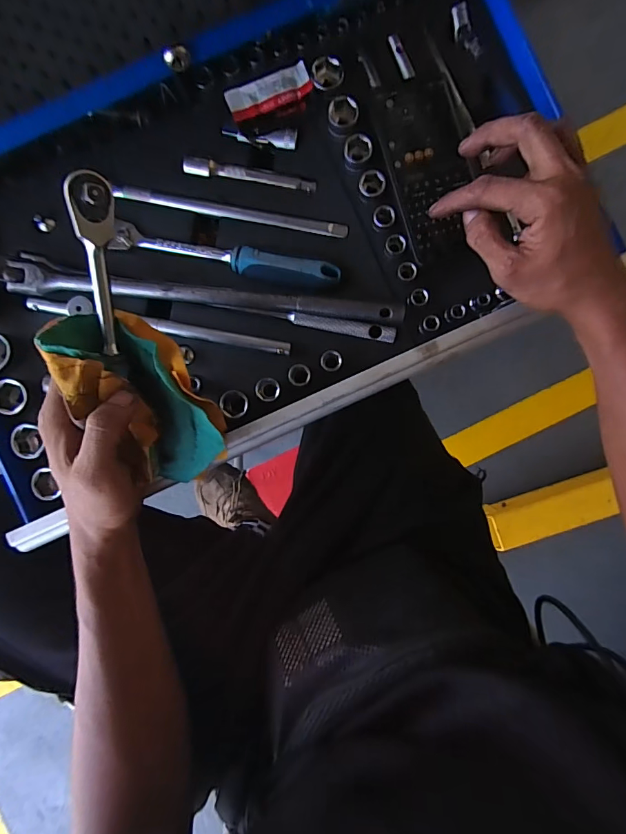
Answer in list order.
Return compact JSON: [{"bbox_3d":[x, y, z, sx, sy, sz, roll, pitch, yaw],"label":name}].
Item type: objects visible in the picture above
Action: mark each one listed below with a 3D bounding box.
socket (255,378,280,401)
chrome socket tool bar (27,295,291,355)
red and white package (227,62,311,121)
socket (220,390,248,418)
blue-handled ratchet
[{"bbox_3d":[-0.041,-0.025,0.391,0.022,0.021,0.021,0,87,1],"label":"socket"},{"bbox_3d":[-0.143,-0.090,0.399,0.248,0.019,0.021,11,87,2],"label":"chrome socket tool bar"},{"bbox_3d":[-0.041,-0.304,0.393,0.078,0.004,0.029,-22,87,0],"label":"red and white package"},{"bbox_3d":[-0.072,-0.012,0.392,0.025,0.023,0.024,0,87,1],"label":"socket"},{"bbox_3d":[-0.081,-0.148,0.390,0.210,0.020,0.027,11,90,1],"label":"blue-handled ratchet"}]

